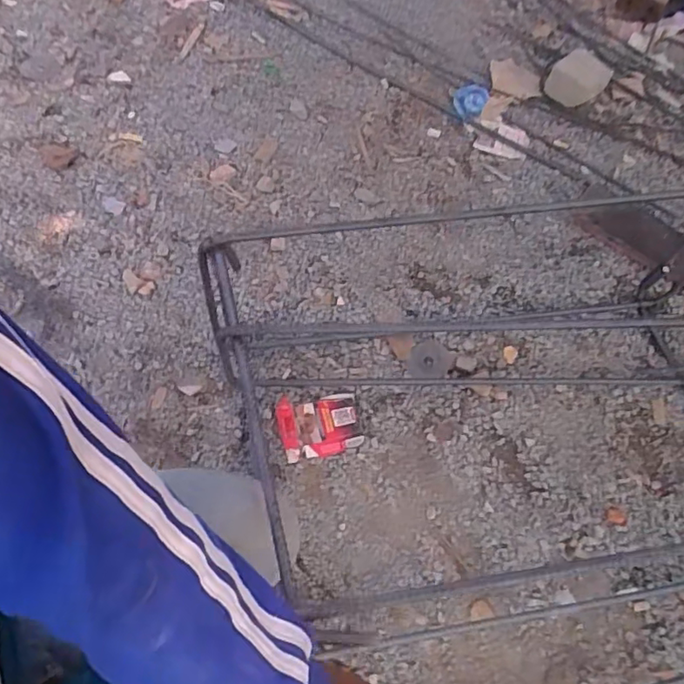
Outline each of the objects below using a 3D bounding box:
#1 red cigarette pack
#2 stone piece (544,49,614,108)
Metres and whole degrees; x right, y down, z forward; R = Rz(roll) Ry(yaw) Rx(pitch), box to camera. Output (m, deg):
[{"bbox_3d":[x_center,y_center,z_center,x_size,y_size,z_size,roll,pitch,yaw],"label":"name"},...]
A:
[{"bbox_3d":[-0.031,0.118,0.816,0.111,0.012,0.084,-7,61,-7],"label":"red cigarette pack"},{"bbox_3d":[0.474,-0.524,1.175,0.092,0.054,0.131,37,65,17],"label":"stone piece"}]

